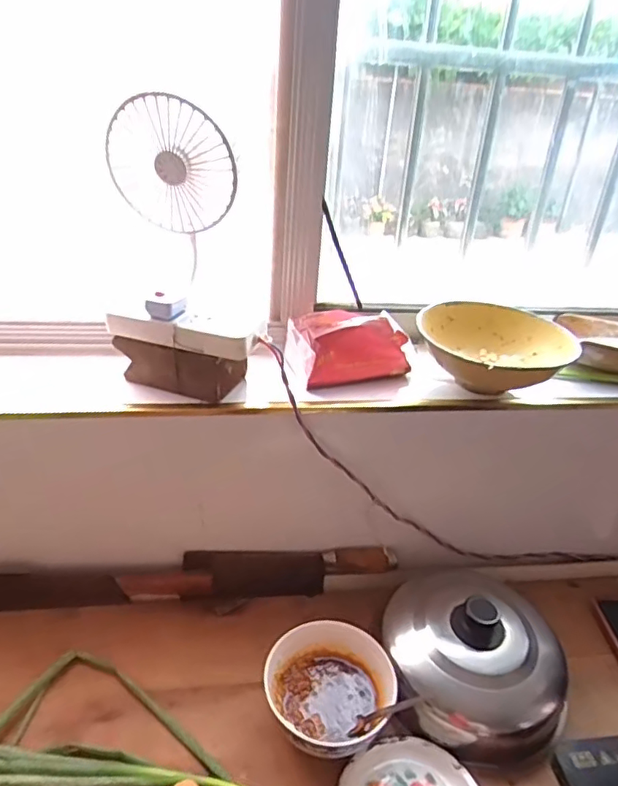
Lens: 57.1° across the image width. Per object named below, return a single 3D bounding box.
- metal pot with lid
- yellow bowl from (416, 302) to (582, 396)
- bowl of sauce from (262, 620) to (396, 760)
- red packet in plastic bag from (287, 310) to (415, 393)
[{"bbox_3d":[0.199,0.303,0.671,0.203,0.105,0.208,3,29,-2],"label":"metal pot with lid"},{"bbox_3d":[0.223,-0.051,0.715,0.164,0.073,0.176,3,29,-2],"label":"yellow bowl"},{"bbox_3d":[0.019,0.329,0.620,0.138,0.065,0.140,3,29,-2],"label":"bowl of sauce"},{"bbox_3d":[0.052,-0.062,0.724,0.145,0.083,0.072,-6,31,-18],"label":"red packet in plastic bag"}]

